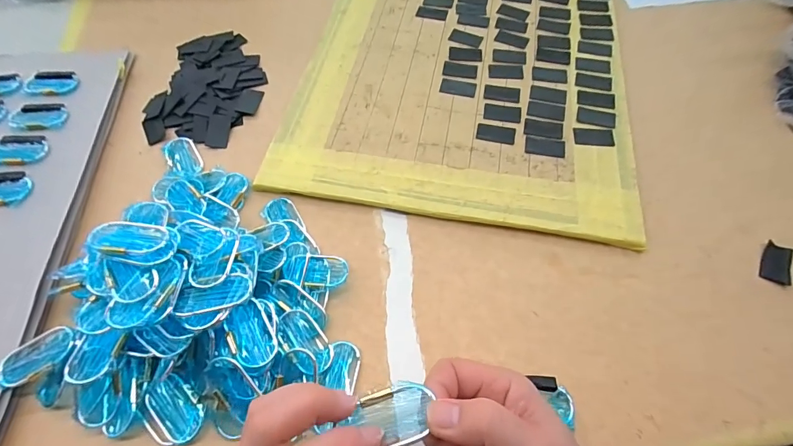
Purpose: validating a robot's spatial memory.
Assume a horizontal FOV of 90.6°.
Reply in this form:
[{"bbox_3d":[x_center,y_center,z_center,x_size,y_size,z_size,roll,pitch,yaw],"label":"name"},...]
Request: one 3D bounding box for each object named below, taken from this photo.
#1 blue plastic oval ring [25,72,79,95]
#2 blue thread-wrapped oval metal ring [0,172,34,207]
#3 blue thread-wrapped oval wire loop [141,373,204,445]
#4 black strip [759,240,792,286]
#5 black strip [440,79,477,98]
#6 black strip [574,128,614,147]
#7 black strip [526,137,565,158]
[{"bbox_3d":[-0.418,-0.170,0.475,0.055,0.006,0.041,-3,63,-2],"label":"blue plastic oval ring"},{"bbox_3d":[-0.404,-0.036,0.397,0.061,0.005,0.042,-3,63,-2],"label":"blue thread-wrapped oval metal ring"},{"bbox_3d":[-0.173,0.145,0.303,0.050,0.008,0.037,40,69,18],"label":"blue thread-wrapped oval wire loop"},{"bbox_3d":[0.352,0.037,0.361,0.025,0.004,0.041,30,67,14],"label":"black strip"},{"bbox_3d":[0.076,-0.166,0.477,0.042,0.004,0.024,11,63,5],"label":"black strip"},{"bbox_3d":[0.220,-0.096,0.437,0.043,0.004,0.025,6,63,2],"label":"black strip"},{"bbox_3d":[0.164,-0.084,0.433,0.042,0.004,0.026,9,63,4],"label":"black strip"}]

